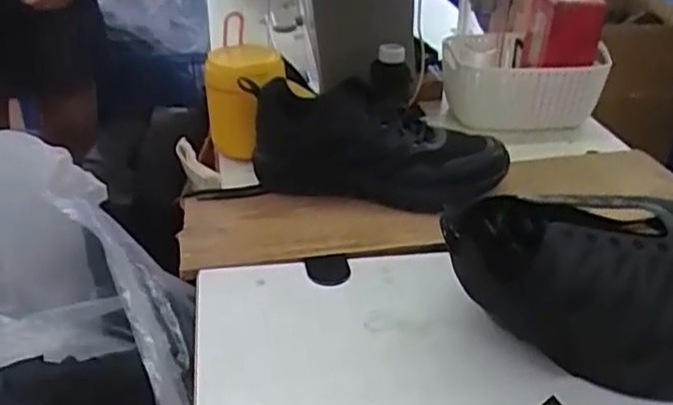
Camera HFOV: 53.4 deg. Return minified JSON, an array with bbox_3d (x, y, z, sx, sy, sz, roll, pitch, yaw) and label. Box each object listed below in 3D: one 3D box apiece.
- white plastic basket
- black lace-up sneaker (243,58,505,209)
[{"bbox_3d":[0.249,-0.165,0.916,0.186,0.100,0.126,-7,32,-7],"label":"white plastic basket"},{"bbox_3d":[0.041,-0.072,0.731,0.288,0.109,0.098,8,33,16],"label":"black lace-up sneaker"}]

